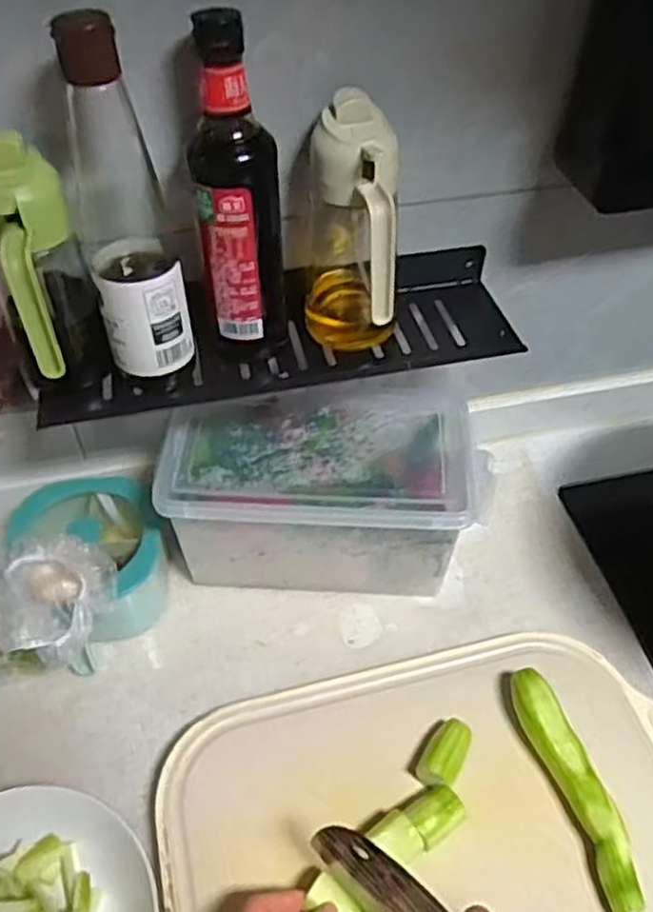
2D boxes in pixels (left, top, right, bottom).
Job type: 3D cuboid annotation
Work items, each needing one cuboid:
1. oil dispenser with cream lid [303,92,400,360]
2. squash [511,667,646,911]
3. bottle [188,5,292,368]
[{"bbox_3d":[0.019,-0.161,0.570,0.075,0.190,0.093,0,49,-1],"label":"oil dispenser with cream lid"},{"bbox_3d":[0.193,0.255,0.580,0.033,0.034,0.180,-14,51,-13],"label":"squash"},{"bbox_3d":[-0.062,-0.175,0.536,0.063,0.240,0.051,-4,50,-4],"label":"bottle"}]

